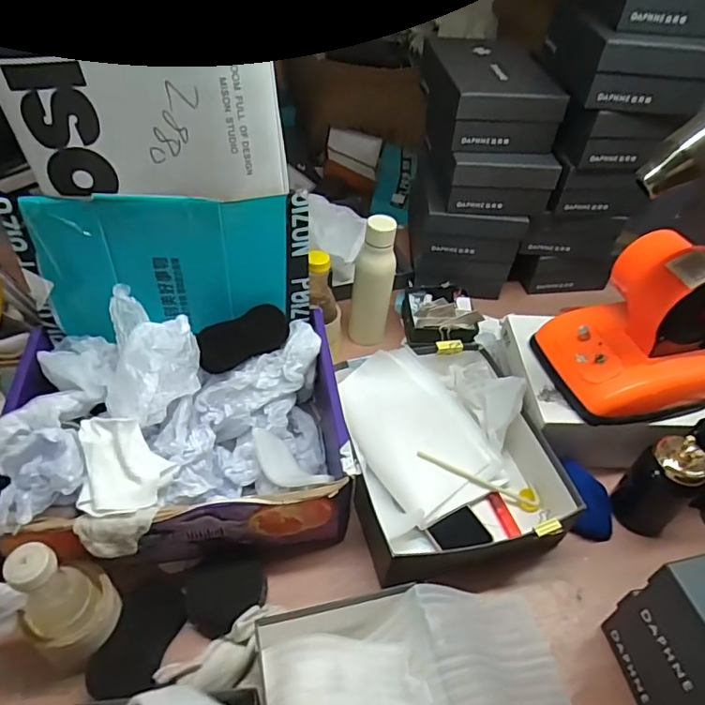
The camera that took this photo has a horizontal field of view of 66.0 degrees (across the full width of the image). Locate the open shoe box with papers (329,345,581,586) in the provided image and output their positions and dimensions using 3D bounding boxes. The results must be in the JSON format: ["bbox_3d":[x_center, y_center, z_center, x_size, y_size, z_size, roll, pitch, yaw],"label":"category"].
[{"bbox_3d":[0.128,0.134,0.763,0.263,0.100,0.319,-8,47,-13],"label":"open shoe box with papers"}]

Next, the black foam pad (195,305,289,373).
[{"bbox_3d":[-0.146,-0.019,0.735,0.134,0.063,0.010,-29,19,-34],"label":"black foam pad"}]

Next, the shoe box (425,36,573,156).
[{"bbox_3d":[0.235,-0.457,0.954,0.179,0.091,0.259,-2,46,-8],"label":"shoe box"}]

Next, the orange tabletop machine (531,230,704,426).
[{"bbox_3d":[0.397,-0.038,0.734,0.209,0.196,0.173,-7,47,-12],"label":"orange tabletop machine"}]

